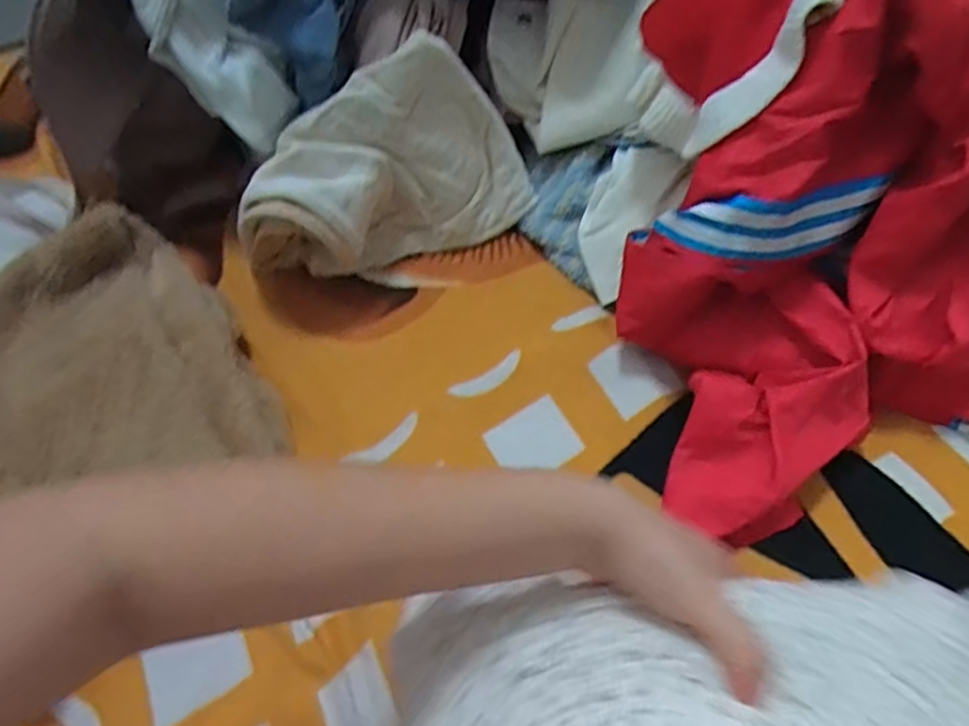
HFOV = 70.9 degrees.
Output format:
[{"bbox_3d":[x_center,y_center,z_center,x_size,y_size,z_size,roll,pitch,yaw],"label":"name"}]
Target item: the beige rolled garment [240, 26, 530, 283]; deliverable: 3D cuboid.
[{"bbox_3d":[-0.091,-0.165,0.605,0.251,0.160,0.091,-21,58,-11],"label":"beige rolled garment"}]

